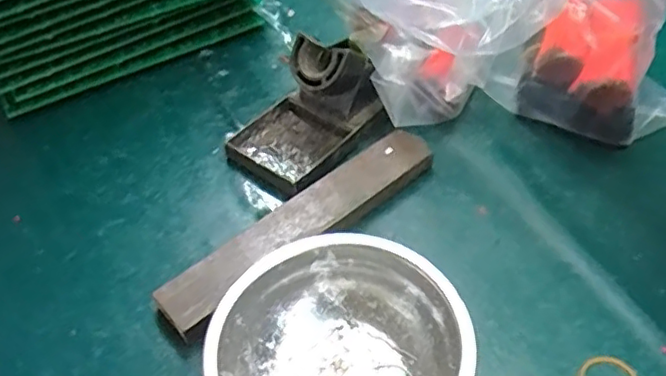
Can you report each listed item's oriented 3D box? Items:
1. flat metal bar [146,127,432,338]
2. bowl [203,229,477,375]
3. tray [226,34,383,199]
[{"bbox_3d":[-0.018,0.021,0.388,0.198,0.012,0.036,-35,56,-24],"label":"flat metal bar"},{"bbox_3d":[0.003,0.087,0.315,0.123,0.045,0.125,-3,48,4],"label":"bowl"},{"bbox_3d":[-0.018,-0.060,0.439,0.074,0.065,0.116,30,58,27],"label":"tray"}]

